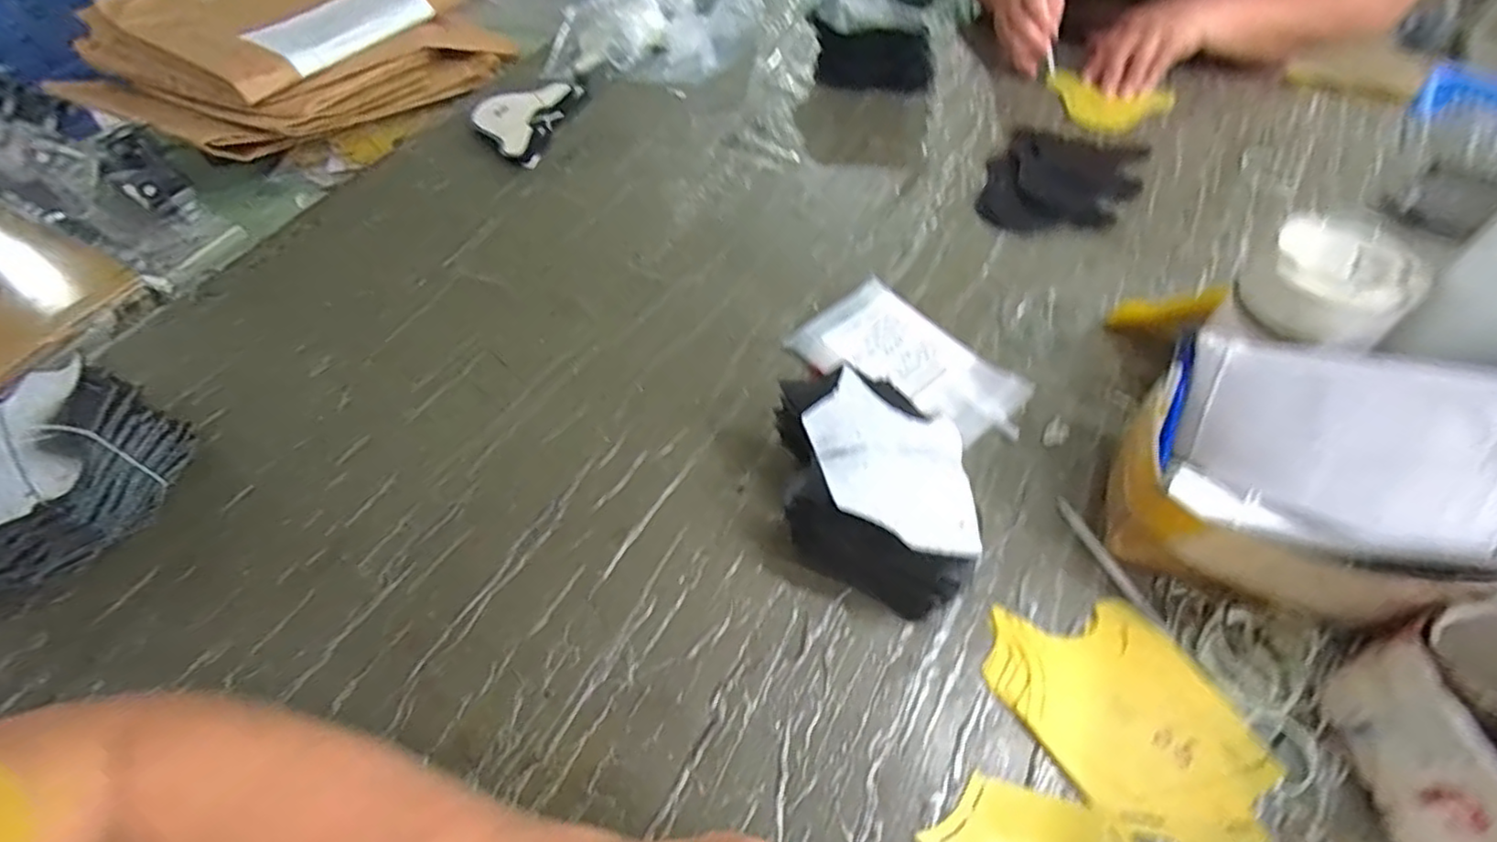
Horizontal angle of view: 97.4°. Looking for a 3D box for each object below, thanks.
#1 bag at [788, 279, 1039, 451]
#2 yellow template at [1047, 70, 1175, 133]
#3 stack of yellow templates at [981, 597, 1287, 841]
[{"bbox_3d":[0.135,-0.047,0.549,0.108,0.026,0.181,-38,63,-22],"label":"bag"},{"bbox_3d":[0.416,-0.369,0.770,0.138,0.004,0.104,22,62,16],"label":"yellow template"},{"bbox_3d":[0.230,0.176,0.400,0.111,0.007,0.157,-29,60,-18],"label":"stack of yellow templates"}]

